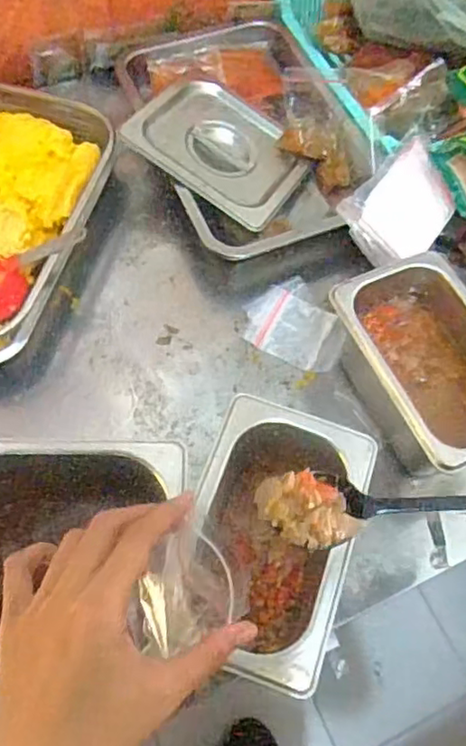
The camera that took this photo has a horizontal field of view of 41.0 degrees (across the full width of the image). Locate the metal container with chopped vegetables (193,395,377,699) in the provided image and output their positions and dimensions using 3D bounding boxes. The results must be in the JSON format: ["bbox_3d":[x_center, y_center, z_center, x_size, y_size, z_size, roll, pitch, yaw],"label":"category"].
[{"bbox_3d":[0.021,0.128,0.459,0.111,0.102,0.181,19,64,6],"label":"metal container with chopped vegetables"}]

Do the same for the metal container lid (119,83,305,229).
[{"bbox_3d":[-0.012,-0.232,0.649,0.169,0.013,0.139,37,61,1],"label":"metal container lid"}]

